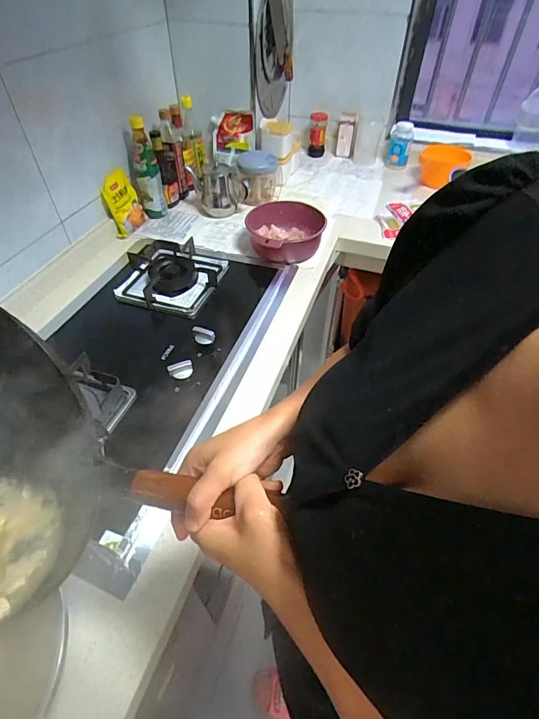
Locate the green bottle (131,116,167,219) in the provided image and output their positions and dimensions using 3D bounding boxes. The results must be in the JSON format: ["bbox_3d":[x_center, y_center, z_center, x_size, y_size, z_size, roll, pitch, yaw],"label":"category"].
[{"bbox_3d":[-0.328,-0.504,1.058,0.068,0.252,0.064,-17,50,-15],"label":"green bottle"}]

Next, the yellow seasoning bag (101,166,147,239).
[{"bbox_3d":[-0.393,-0.424,1.052,0.029,0.151,0.118,16,50,28],"label":"yellow seasoning bag"}]

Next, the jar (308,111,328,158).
[{"bbox_3d":[0.182,-0.850,1.471,0.061,0.134,0.073,5,48,4],"label":"jar"}]

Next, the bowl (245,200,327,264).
[{"bbox_3d":[0.043,-0.329,1.028,0.207,0.081,0.193,0,48,0],"label":"bowl"}]

